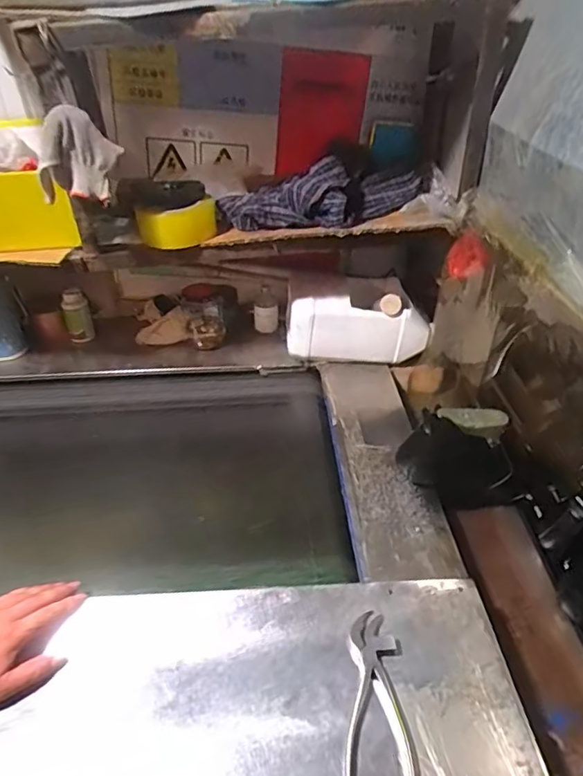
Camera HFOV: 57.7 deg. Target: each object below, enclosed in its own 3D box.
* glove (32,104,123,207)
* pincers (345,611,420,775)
[{"bbox_3d":[-0.284,-0.306,0.684,0.098,0.101,0.108,-21,43,-23],"label":"glove"},{"bbox_3d":[0.087,0.313,0.520,0.065,0.012,0.184,3,39,5],"label":"pincers"}]

